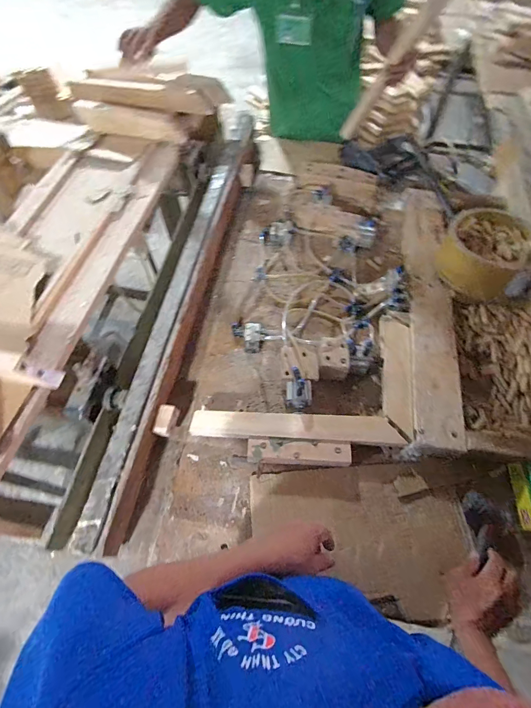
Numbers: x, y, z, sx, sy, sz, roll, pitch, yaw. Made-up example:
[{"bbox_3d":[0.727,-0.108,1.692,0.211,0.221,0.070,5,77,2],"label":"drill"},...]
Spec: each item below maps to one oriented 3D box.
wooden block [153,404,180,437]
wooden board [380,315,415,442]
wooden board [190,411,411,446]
[{"bbox_3d":[-0.211,0.142,0.745,0.038,0.029,0.065,8,62,4],"label":"wooden block"},{"bbox_3d":[0.301,0.045,0.799,0.063,0.026,0.289,6,62,3],"label":"wooden board"},{"bbox_3d":[0.066,0.155,0.742,0.438,0.014,0.059,3,62,1],"label":"wooden board"}]

